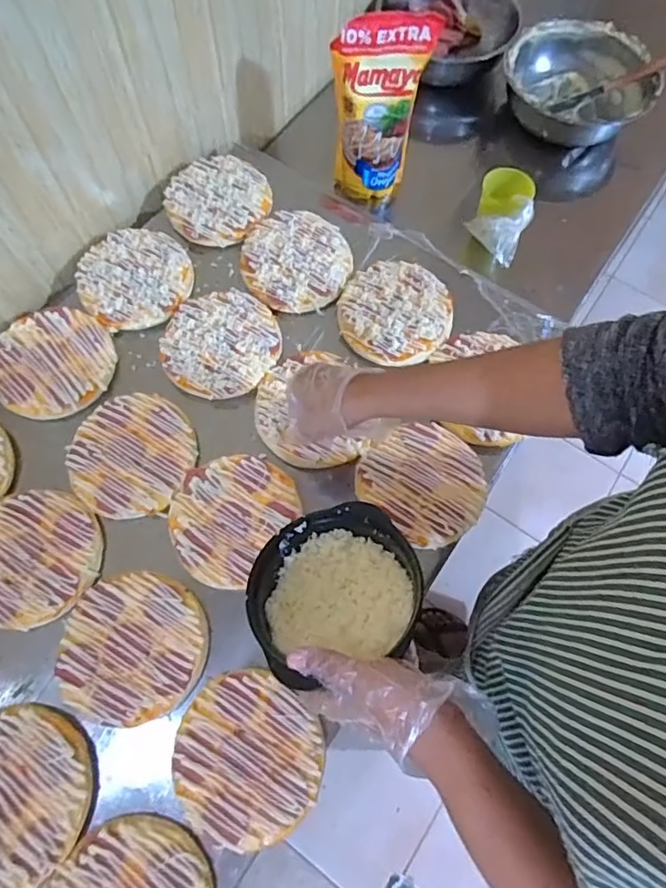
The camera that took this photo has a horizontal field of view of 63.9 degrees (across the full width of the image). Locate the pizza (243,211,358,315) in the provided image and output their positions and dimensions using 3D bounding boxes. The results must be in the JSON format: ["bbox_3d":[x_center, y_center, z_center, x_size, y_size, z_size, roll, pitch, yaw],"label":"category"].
[{"bbox_3d":[-0.050,-0.252,0.727,0.147,0.014,0.147,0,76,1],"label":"pizza"}]

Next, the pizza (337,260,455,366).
[{"bbox_3d":[0.082,-0.174,0.705,0.146,0.028,0.139,0,67,0],"label":"pizza"}]

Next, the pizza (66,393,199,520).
[{"bbox_3d":[-0.240,0.011,0.631,0.141,0.012,0.146,25,69,10],"label":"pizza"}]

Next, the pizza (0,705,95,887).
[{"bbox_3d":[-0.310,0.334,0.506,0.153,0.012,0.147,0,67,0],"label":"pizza"}]

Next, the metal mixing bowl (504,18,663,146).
[{"bbox_3d":[0.431,-0.624,0.946,0.253,0.089,0.249,0,67,0],"label":"metal mixing bowl"}]

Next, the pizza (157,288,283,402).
[{"bbox_3d":[-0.144,-0.128,0.686,0.142,0.030,0.148,0,67,0],"label":"pizza"}]

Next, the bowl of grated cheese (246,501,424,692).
[{"bbox_3d":[0.003,0.126,0.460,0.142,0.065,0.134,-10,52,13],"label":"bowl of grated cheese"}]

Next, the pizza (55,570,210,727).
[{"bbox_3d":[-0.207,0.210,0.558,0.144,0.015,0.143,0,67,0],"label":"pizza"}]

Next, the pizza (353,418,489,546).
[{"bbox_3d":[0.106,0.042,0.625,0.143,0.013,0.128,40,72,15],"label":"pizza"}]

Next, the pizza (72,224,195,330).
[{"bbox_3d":[-0.262,-0.224,0.708,0.145,0.013,0.141,0,67,0],"label":"pizza"}]

